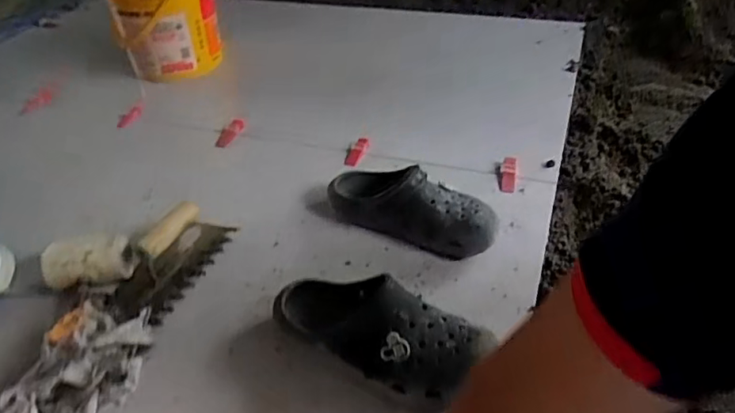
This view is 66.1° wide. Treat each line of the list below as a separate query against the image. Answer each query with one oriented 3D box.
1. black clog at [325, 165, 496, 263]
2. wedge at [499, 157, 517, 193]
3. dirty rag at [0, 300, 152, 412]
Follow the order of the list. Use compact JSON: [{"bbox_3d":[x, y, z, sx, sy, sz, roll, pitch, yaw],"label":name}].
[{"bbox_3d":[0.062,-0.010,0.829,0.260,0.089,0.099,18,43,27],"label":"black clog"},{"bbox_3d":[0.234,-0.054,0.941,0.026,0.014,0.084,6,34,14],"label":"wedge"},{"bbox_3d":[-0.345,0.201,0.595,0.122,0.070,0.265,20,44,29],"label":"dirty rag"}]

